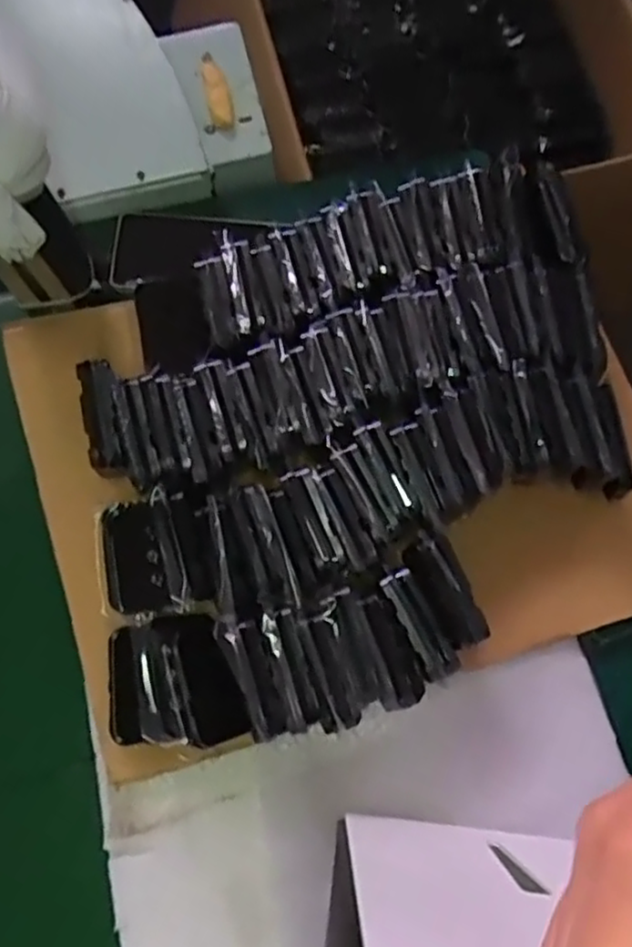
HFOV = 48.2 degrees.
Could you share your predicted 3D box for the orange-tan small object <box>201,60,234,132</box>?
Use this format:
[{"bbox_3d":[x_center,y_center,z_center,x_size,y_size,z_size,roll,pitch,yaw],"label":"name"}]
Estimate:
[{"bbox_3d":[-0.093,-0.359,0.668,0.021,0.016,0.074,-12,77,-5],"label":"orange-tan small object"}]

